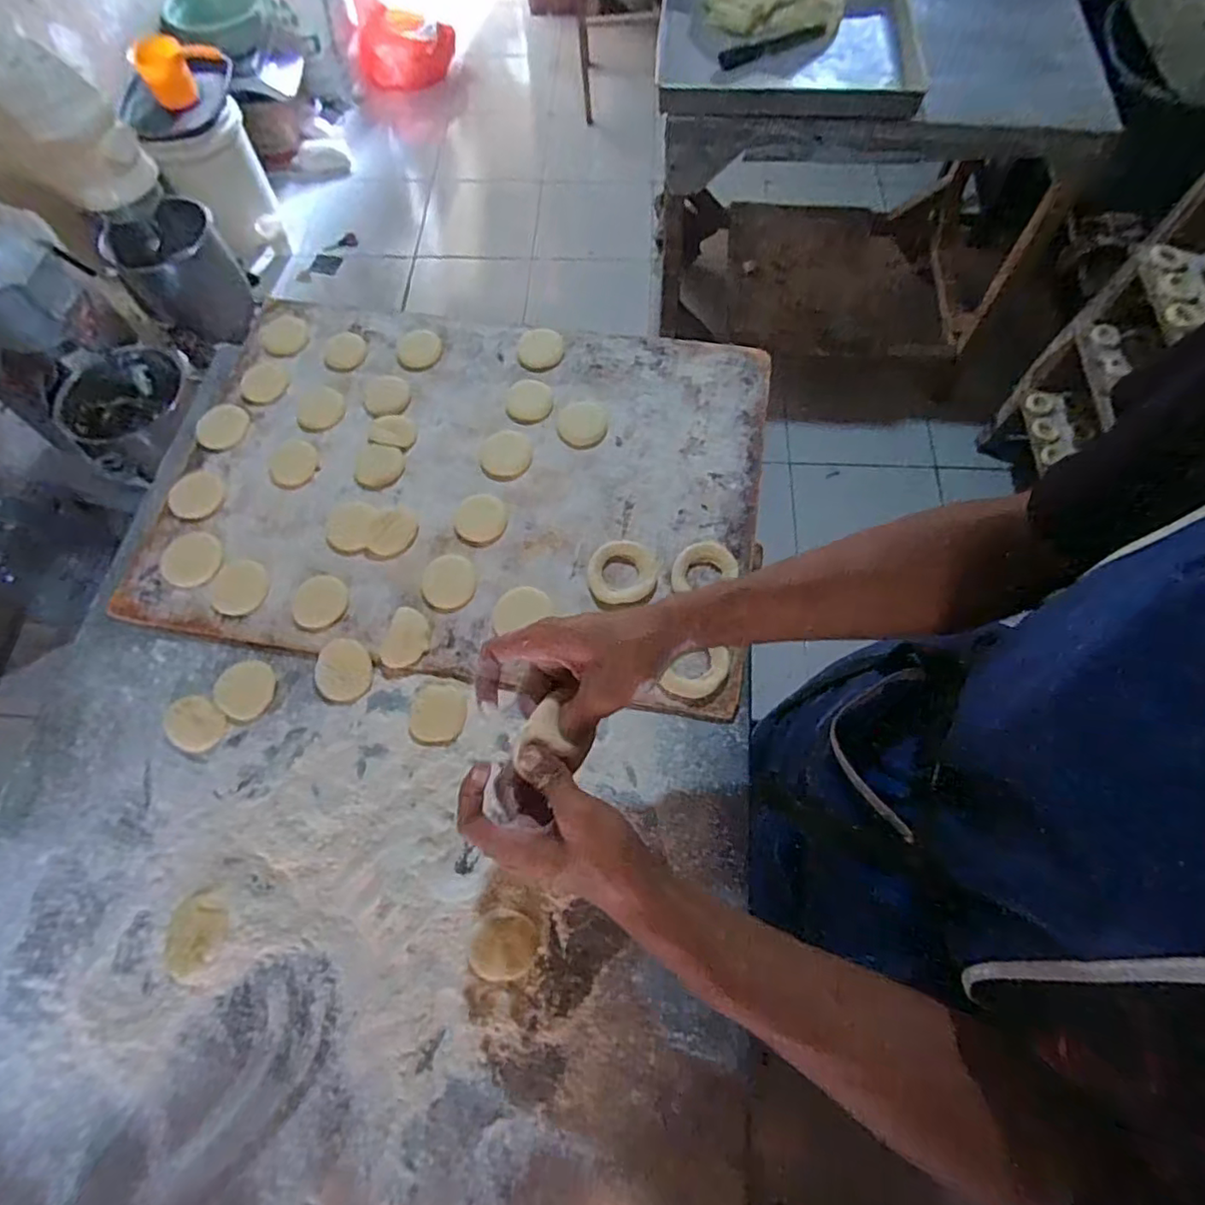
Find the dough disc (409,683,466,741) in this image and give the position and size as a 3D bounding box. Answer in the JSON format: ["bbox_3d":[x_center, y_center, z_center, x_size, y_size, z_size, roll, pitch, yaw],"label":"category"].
[{"bbox_3d":[-0.145,0.096,0.544,0.049,0.004,0.050,-1,68,3],"label":"dough disc"}]

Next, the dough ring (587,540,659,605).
[{"bbox_3d":[0.019,-0.028,0.571,0.061,0.015,0.060,-1,68,3],"label":"dough ring"}]

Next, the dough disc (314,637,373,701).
[{"bbox_3d":[-0.234,0.060,0.557,0.051,0.013,0.051,-1,68,3],"label":"dough disc"}]

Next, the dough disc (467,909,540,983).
[{"bbox_3d":[-0.075,0.257,0.465,0.049,0.009,0.044,-34,71,-10],"label":"dough disc"}]

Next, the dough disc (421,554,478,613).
[{"bbox_3d":[-0.145,-0.019,0.584,0.052,0.004,0.055,-1,68,3],"label":"dough disc"}]

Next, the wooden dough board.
[{"bbox_3d":[-0.145,-0.134,0.632,0.588,0.012,0.405,8,69,6],"label":"wooden dough board"}]

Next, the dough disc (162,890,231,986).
[{"bbox_3d":[-0.309,0.254,0.473,0.046,0.013,0.061,5,69,5],"label":"dough disc"}]

